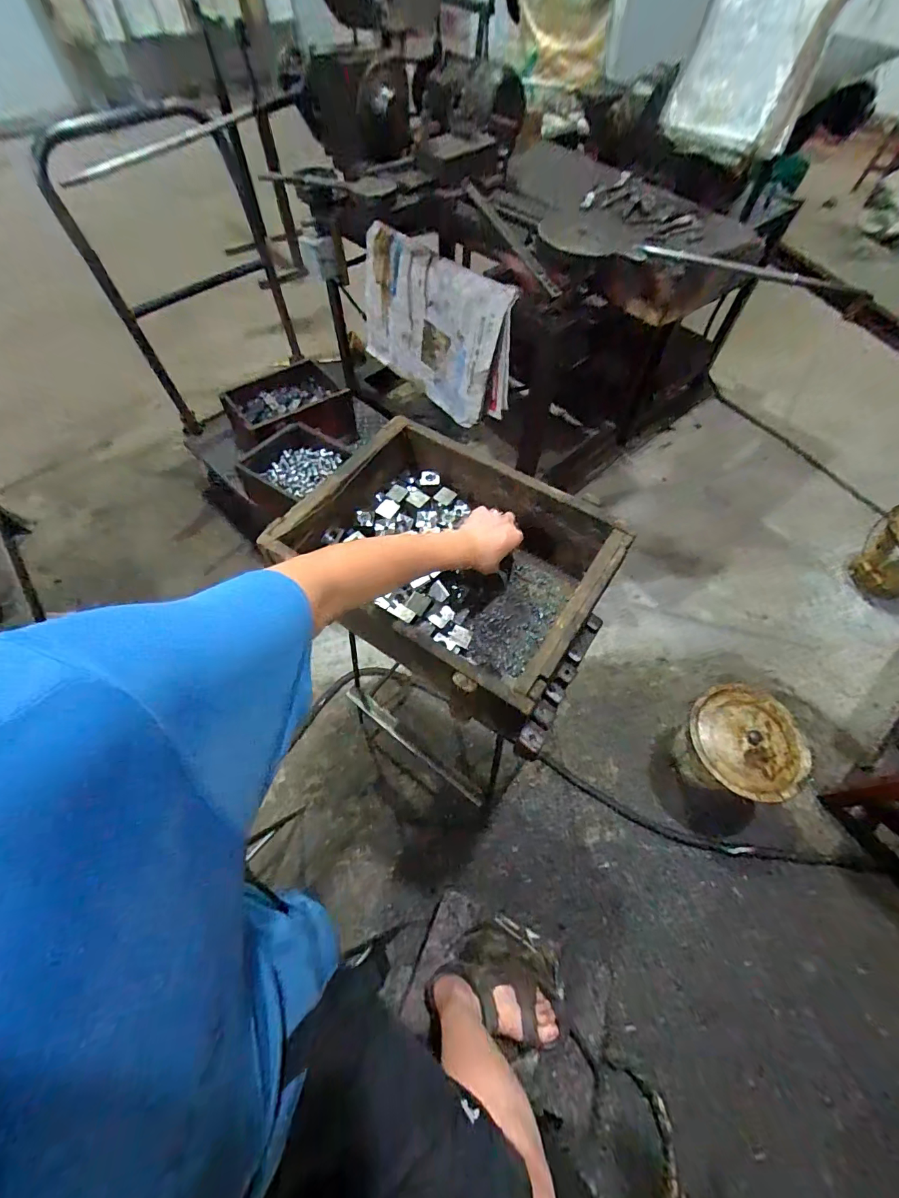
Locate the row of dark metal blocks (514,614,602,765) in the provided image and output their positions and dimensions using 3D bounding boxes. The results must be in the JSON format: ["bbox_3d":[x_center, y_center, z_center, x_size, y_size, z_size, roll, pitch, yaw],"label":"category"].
[{"bbox_3d":[0.158,0.119,0.626,0.029,0.031,0.239,28,63,15],"label":"row of dark metal blocks"}]

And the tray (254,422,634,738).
[{"bbox_3d":[-0.004,-0.057,0.613,0.403,0.117,0.300,33,65,17],"label":"tray"}]

